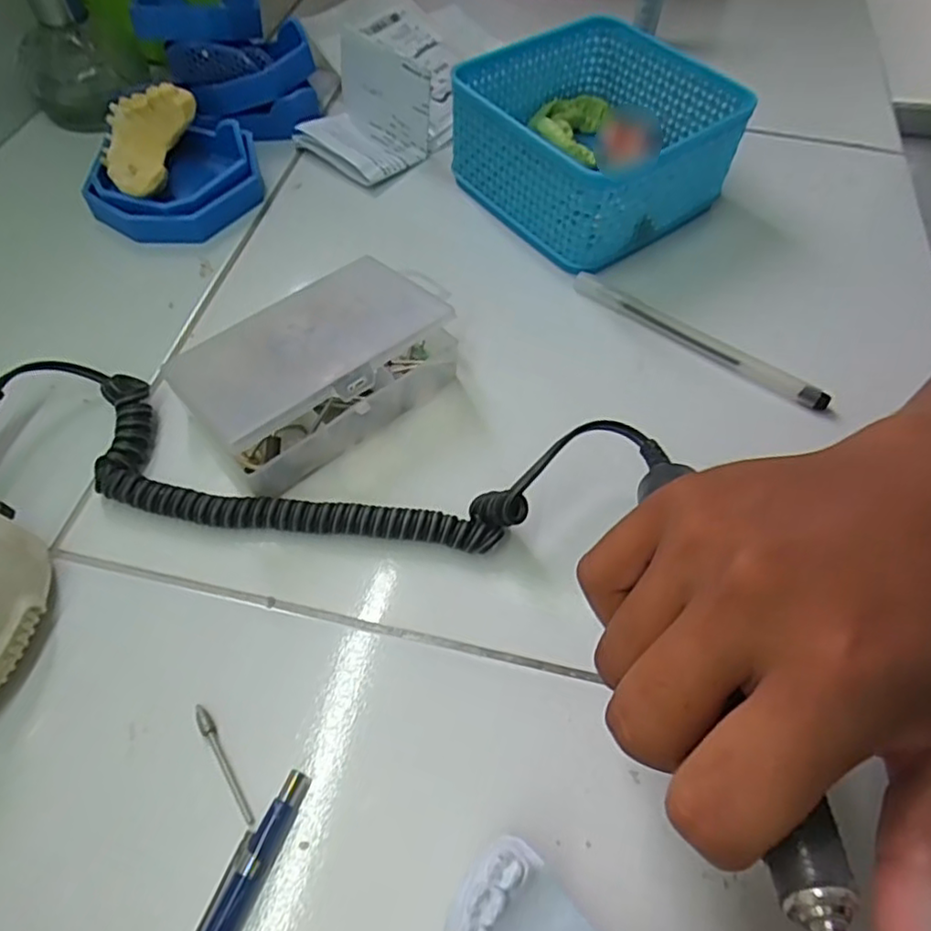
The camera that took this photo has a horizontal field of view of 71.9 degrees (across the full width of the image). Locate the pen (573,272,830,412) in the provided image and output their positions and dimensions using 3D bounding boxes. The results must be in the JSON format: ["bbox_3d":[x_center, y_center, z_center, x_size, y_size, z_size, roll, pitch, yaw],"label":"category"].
[{"bbox_3d":[0.119,-0.065,0.336,0.141,0.013,0.011,32,62,18],"label":"pen"}]

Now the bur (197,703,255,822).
[{"bbox_3d":[-0.085,0.105,0.227,0.005,0.004,0.045,-32,65,-20],"label":"bur"}]

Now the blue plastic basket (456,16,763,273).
[{"bbox_3d":[0.076,-0.194,0.383,0.130,0.066,0.130,-32,64,-20],"label":"blue plastic basket"}]

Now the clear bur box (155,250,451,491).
[{"bbox_3d":[-0.067,-0.047,0.297,0.118,0.044,0.073,-34,64,-21],"label":"clear bur box"}]

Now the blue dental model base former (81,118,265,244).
[{"bbox_3d":[-0.168,-0.165,0.375,0.095,0.031,0.068,-24,61,-16],"label":"blue dental model base former"}]

